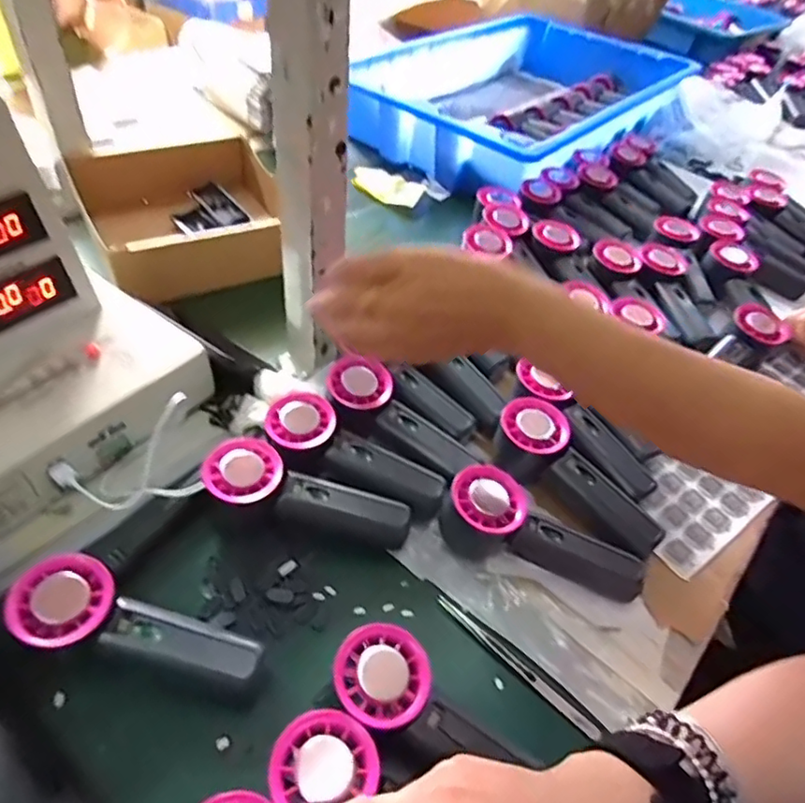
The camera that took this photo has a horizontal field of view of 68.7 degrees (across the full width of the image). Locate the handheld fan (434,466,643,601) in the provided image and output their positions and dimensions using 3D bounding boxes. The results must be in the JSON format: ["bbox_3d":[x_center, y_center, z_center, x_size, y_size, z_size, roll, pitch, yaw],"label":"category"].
[{"bbox_3d":[0.107,0.101,0.456,0.155,0.059,0.055,12,45,6],"label":"handheld fan"}]

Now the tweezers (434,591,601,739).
[{"bbox_3d":[0.079,0.184,0.417,0.134,0.006,0.010,35,52,26],"label":"tweezers"}]

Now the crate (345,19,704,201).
[{"bbox_3d":[0.216,-0.548,1.066,0.428,0.117,0.629,33,51,24],"label":"crate"}]

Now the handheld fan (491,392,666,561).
[{"bbox_3d":[0.141,0.069,0.493,0.063,0.058,0.155,-26,53,-28],"label":"handheld fan"}]

